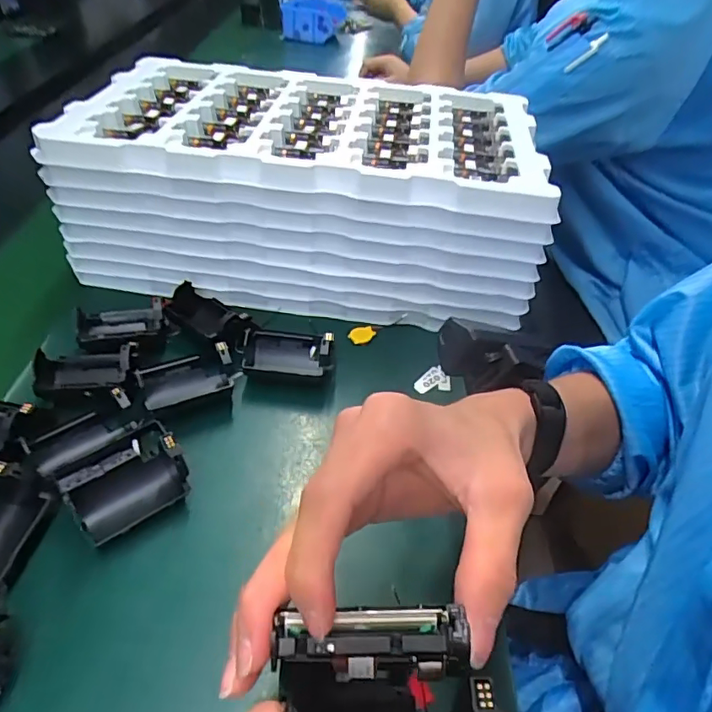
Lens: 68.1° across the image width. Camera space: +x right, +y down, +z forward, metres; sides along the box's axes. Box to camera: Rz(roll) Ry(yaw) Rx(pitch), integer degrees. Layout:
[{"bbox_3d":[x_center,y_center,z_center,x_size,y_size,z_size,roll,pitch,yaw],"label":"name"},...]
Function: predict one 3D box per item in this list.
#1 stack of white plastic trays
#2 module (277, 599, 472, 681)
[{"bbox_3d":[-0.046,-0.174,0.545,0.426,0.147,0.237,8,43,3],"label":"stack of white plastic trays"},{"bbox_3d":[0.004,0.101,0.185,0.065,0.019,0.018,-1,43,1],"label":"module"}]

